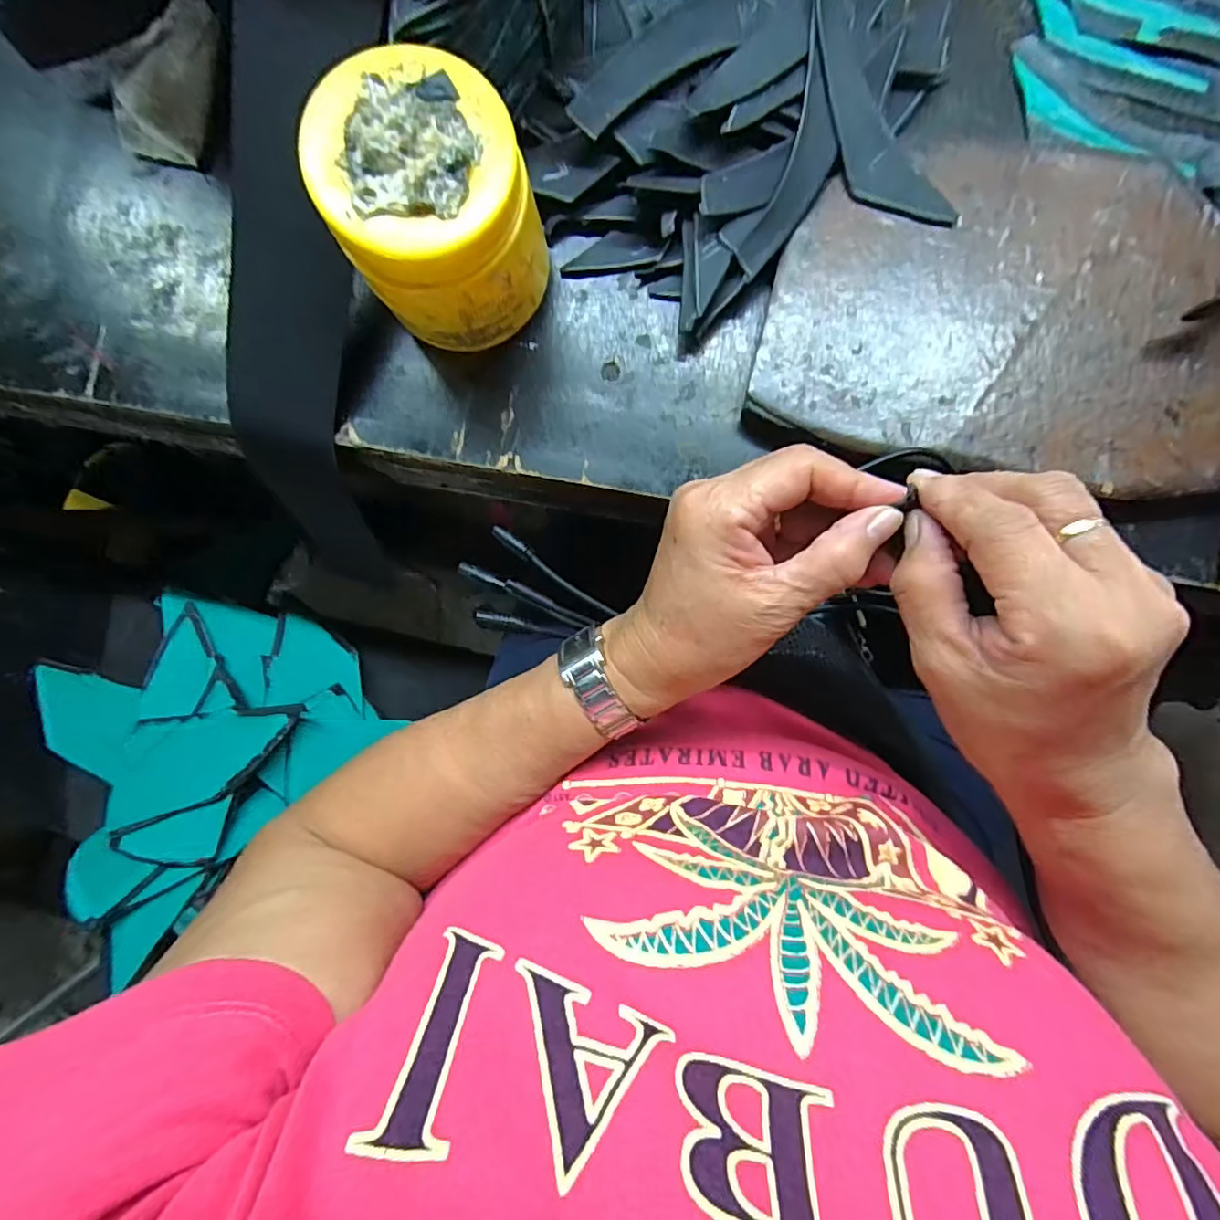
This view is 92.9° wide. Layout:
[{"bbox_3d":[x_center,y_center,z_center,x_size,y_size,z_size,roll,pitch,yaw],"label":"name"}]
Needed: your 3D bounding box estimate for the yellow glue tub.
[{"bbox_3d":[-0.080,-0.191,0.291,0.086,0.103,0.087,0,88,4],"label":"yellow glue tub"}]

